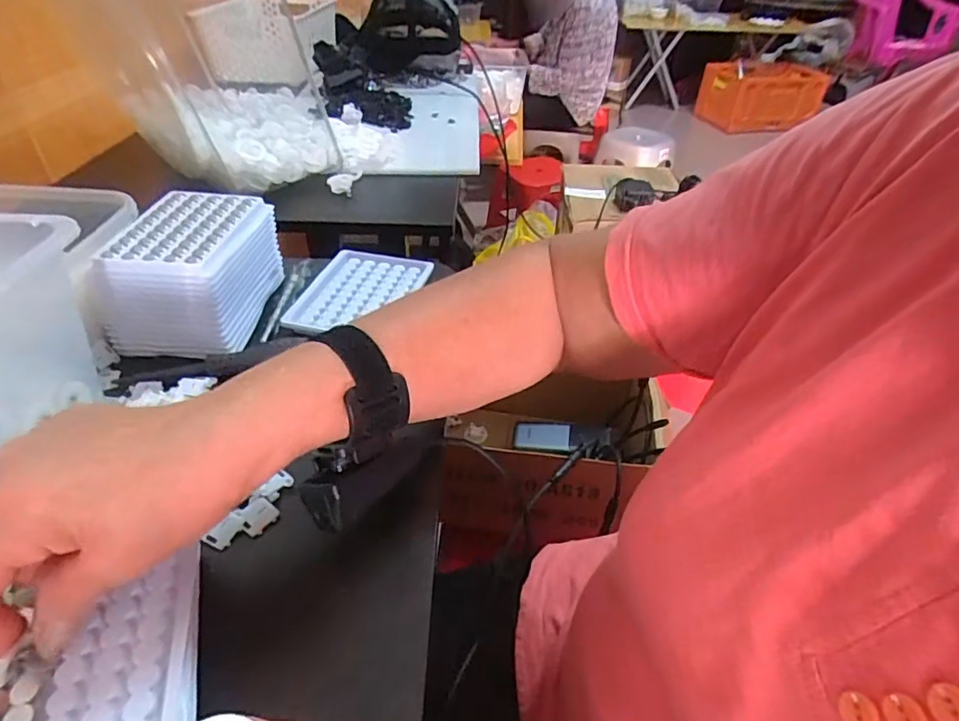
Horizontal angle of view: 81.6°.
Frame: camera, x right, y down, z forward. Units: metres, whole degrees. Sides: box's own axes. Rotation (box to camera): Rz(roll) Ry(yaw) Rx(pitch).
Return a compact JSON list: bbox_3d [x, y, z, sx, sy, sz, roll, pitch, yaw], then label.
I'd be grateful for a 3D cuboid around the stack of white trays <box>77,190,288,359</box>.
[{"bbox_3d":[-0.234,-0.076,0.460,0.100,0.076,0.129,3,40,2],"label":"stack of white trays"}]

